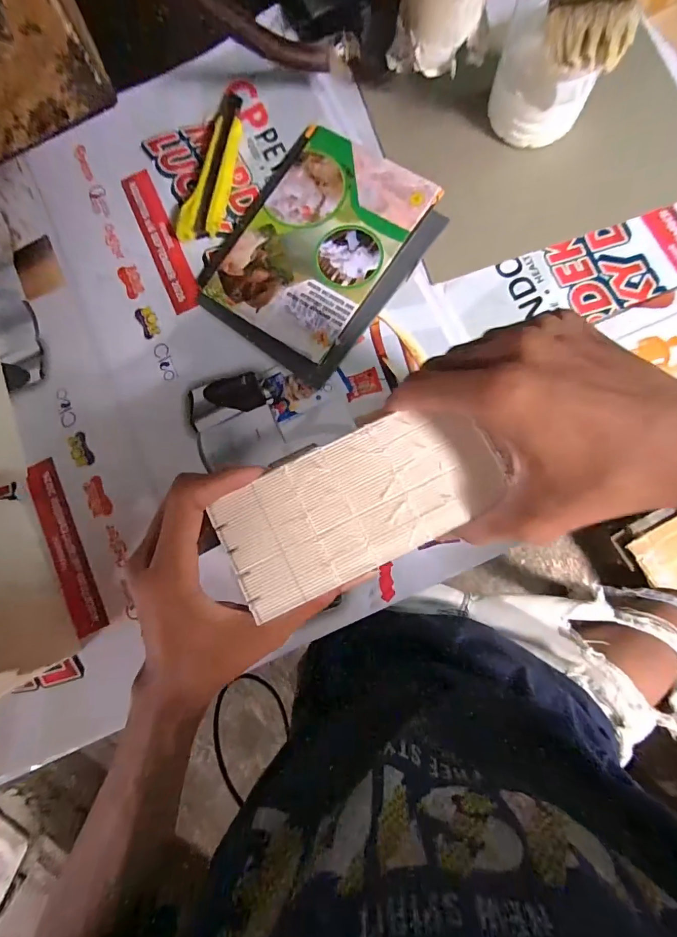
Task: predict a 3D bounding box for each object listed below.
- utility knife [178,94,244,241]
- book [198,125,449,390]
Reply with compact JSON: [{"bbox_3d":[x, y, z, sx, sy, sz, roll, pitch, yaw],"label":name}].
[{"bbox_3d":[-0.129,-0.313,0.422,0.040,0.014,0.164,11,84,6],"label":"utility knife"},{"bbox_3d":[-0.019,-0.215,0.403,0.175,0.007,0.226,34,87,8],"label":"book"}]

